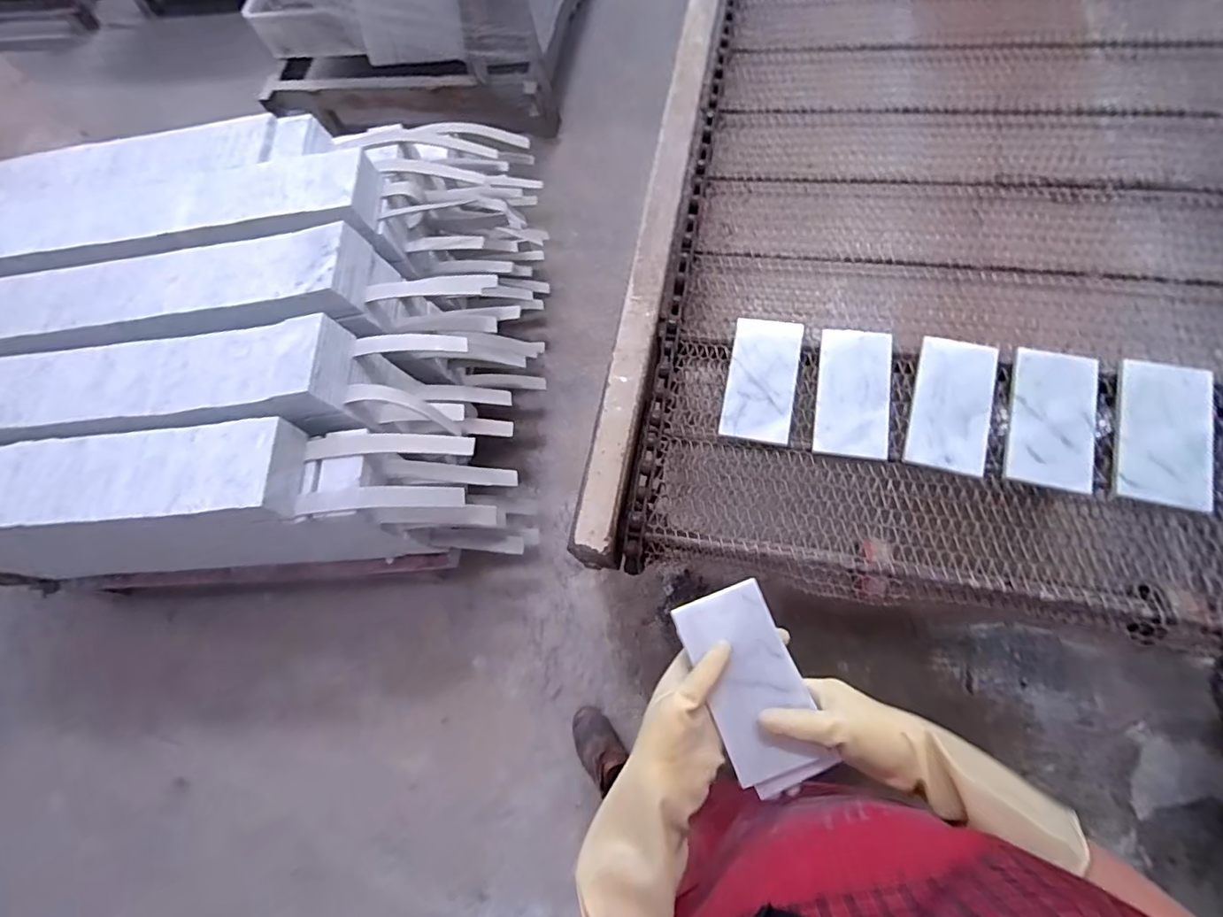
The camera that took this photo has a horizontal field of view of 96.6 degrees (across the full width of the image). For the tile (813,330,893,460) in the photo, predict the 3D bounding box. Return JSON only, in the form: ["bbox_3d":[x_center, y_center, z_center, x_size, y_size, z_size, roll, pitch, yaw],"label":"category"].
[{"bbox_3d":[0.279,-0.077,0.622,0.078,0.015,0.151,6,67,14],"label":"tile"}]

